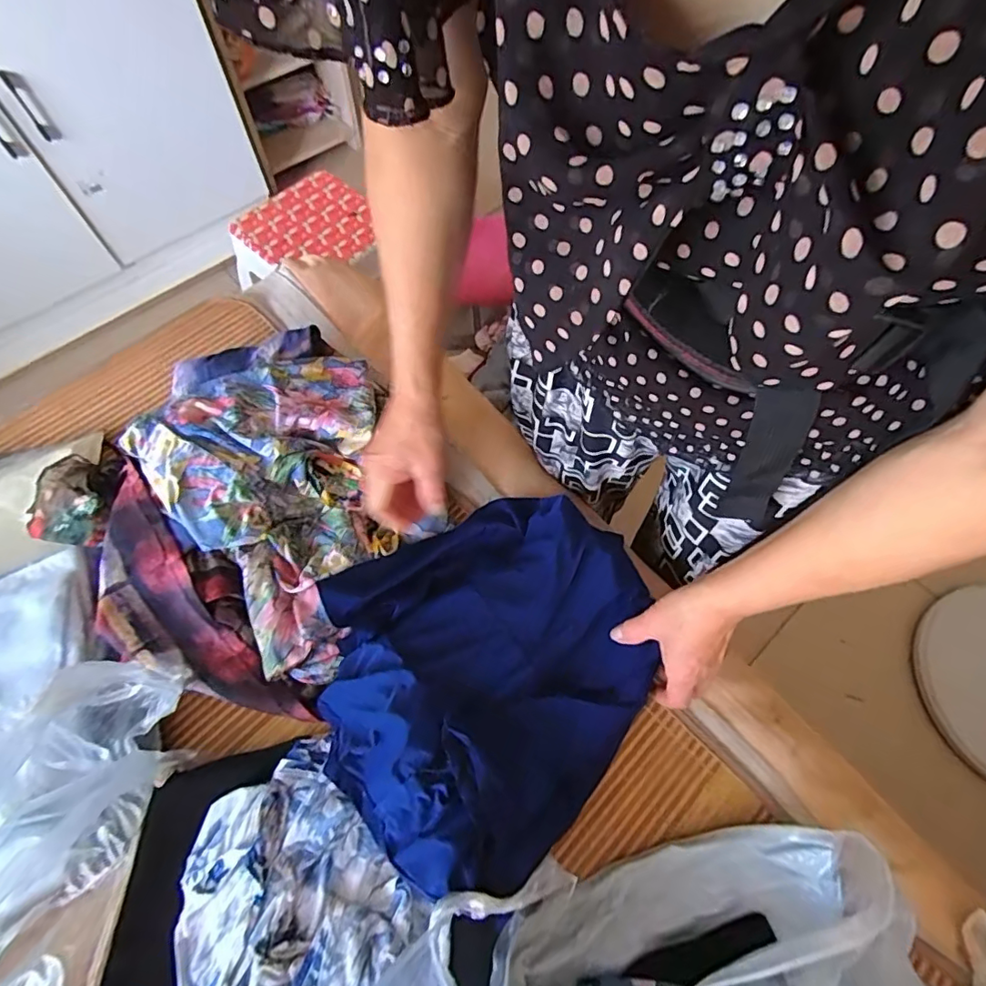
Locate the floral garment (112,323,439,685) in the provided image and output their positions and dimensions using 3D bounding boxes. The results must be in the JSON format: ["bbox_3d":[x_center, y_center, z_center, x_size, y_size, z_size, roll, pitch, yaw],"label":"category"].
[{"bbox_3d":[-0.188,-0.018,0.522,0.225,0.062,0.320,-36,71,-16],"label":"floral garment"}]

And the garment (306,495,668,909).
[{"bbox_3d":[0.004,0.140,0.453,0.296,0.051,0.256,-31,70,-14],"label":"garment"}]

